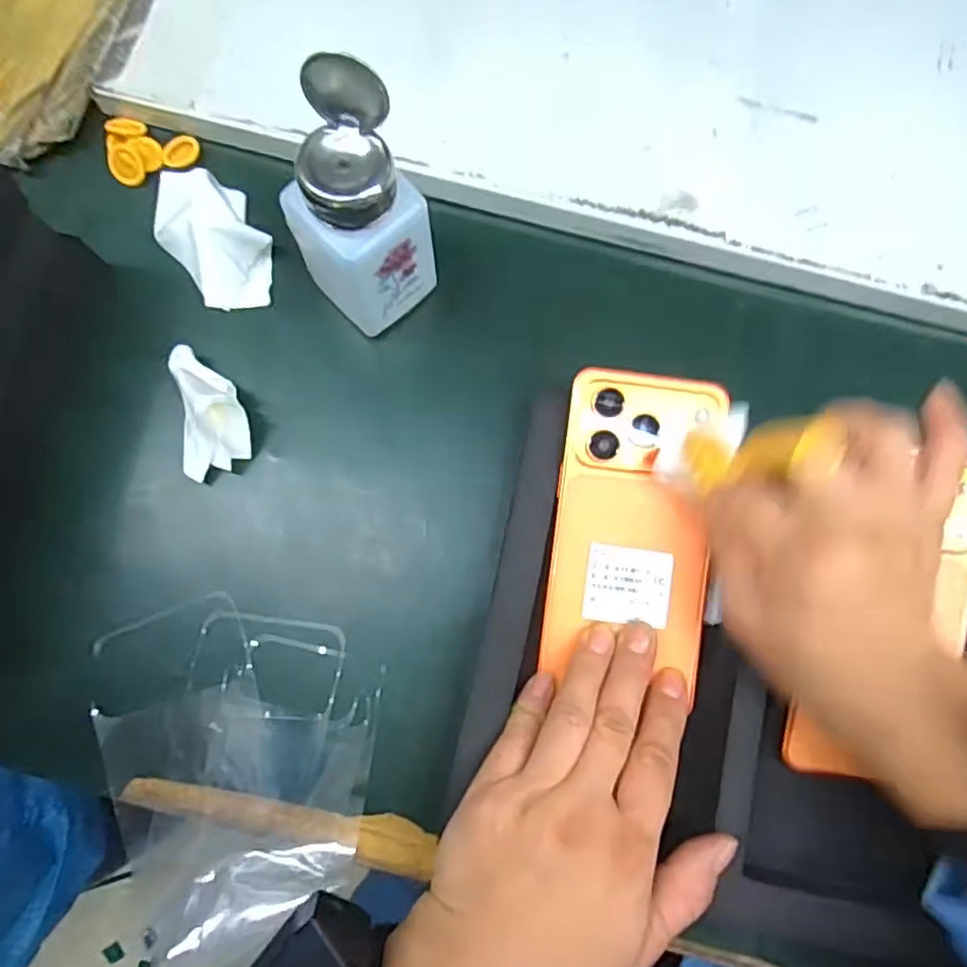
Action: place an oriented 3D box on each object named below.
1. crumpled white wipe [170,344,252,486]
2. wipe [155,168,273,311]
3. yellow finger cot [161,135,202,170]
[{"bbox_3d":[-0.140,-0.039,0.335,0.036,0.038,0.066,-3,77,-2],"label":"crumpled white wipe"},{"bbox_3d":[-0.151,-0.140,0.356,0.050,0.029,0.094,-30,80,-8],"label":"wipe"},{"bbox_3d":[-0.172,-0.189,0.371,0.021,0.005,0.015,-40,81,-9],"label":"yellow finger cot"}]

